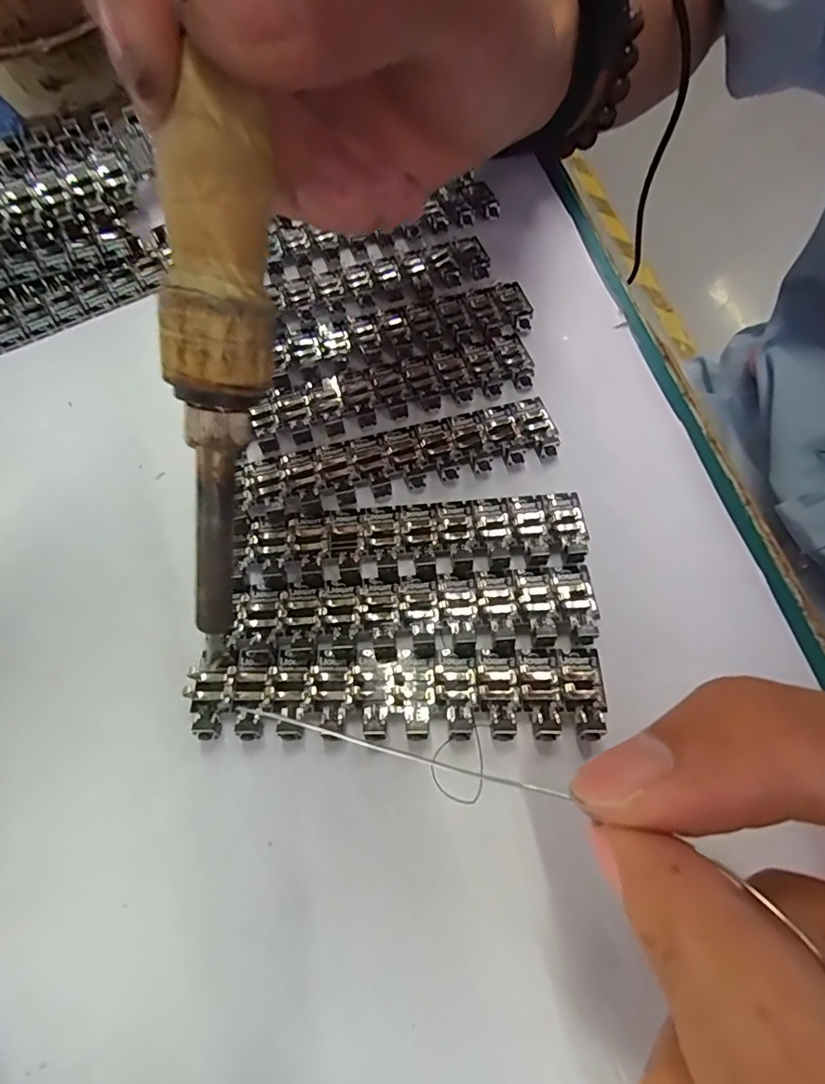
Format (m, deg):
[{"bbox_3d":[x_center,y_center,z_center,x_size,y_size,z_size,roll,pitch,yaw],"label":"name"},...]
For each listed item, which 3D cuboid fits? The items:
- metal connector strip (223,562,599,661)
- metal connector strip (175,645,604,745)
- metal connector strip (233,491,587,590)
[{"bbox_3d":[0.000,0.021,0.153,0.102,0.005,0.023,-4,68,-2],"label":"metal connector strip"},{"bbox_3d":[-0.005,0.040,0.143,0.108,0.008,0.024,-2,68,-1],"label":"metal connector strip"},{"bbox_3d":[0.000,-0.001,0.162,0.103,0.004,0.025,-5,68,-2],"label":"metal connector strip"}]

